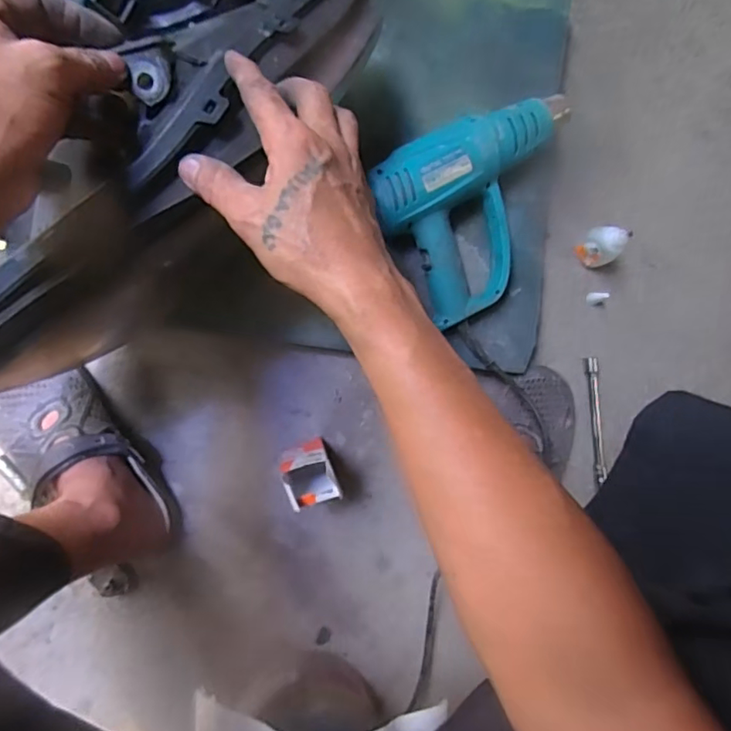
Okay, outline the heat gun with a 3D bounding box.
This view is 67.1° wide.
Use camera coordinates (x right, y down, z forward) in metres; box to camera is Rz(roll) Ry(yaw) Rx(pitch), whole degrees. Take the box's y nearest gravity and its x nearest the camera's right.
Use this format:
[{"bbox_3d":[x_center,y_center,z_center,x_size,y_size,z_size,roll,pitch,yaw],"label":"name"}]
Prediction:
[{"bbox_3d":[0.134,-0.182,0.590,0.243,0.064,0.176,-38,97,-7],"label":"heat gun"}]

